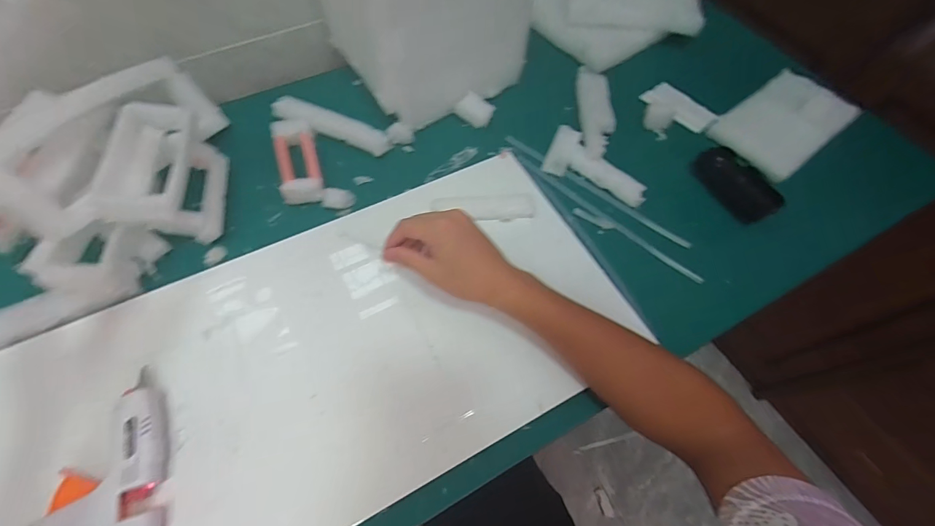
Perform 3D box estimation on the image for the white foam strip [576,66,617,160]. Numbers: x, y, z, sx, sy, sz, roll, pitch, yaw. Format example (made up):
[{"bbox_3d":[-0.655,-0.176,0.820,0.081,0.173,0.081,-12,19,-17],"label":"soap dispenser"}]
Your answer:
[{"bbox_3d":[0.181,-0.219,0.564,0.046,0.015,0.185,4,63,0],"label":"white foam strip"}]

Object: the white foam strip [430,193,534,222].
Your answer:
[{"bbox_3d":[0.019,-0.067,0.492,0.122,0.007,0.038,-2,63,-4],"label":"white foam strip"}]

